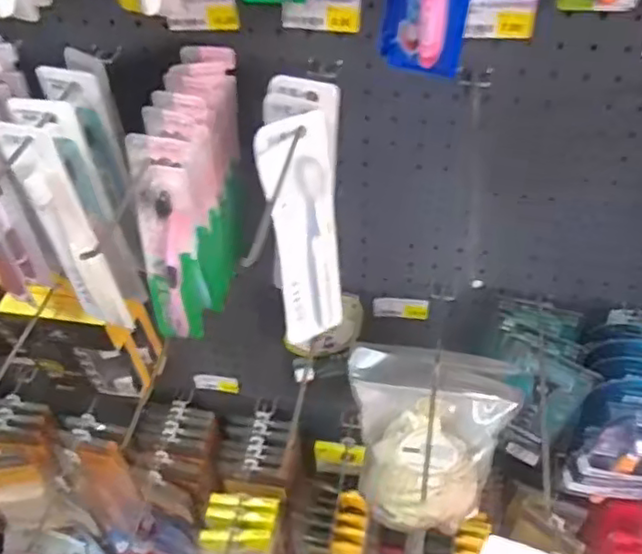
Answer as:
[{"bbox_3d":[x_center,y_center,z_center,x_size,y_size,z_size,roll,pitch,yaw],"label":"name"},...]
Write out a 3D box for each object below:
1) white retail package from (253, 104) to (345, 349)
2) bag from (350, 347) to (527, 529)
[{"bbox_3d":[-0.014,-0.031,0.547,0.058,0.213,0.030,-20,48,-17],"label":"white retail package"},{"bbox_3d":[0.112,0.168,0.668,0.158,0.173,0.111,4,46,7],"label":"bag"}]

